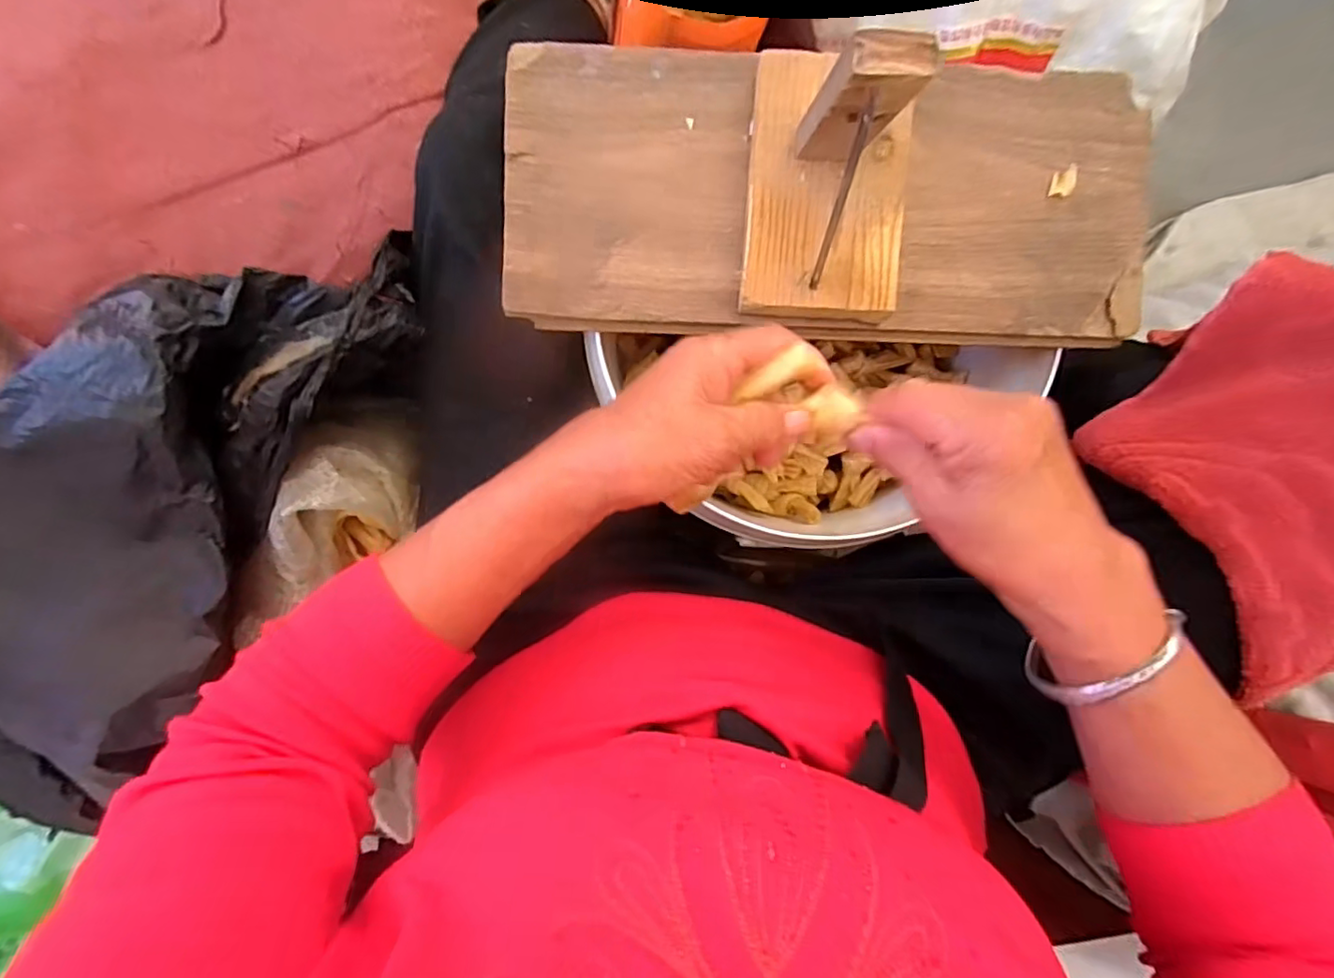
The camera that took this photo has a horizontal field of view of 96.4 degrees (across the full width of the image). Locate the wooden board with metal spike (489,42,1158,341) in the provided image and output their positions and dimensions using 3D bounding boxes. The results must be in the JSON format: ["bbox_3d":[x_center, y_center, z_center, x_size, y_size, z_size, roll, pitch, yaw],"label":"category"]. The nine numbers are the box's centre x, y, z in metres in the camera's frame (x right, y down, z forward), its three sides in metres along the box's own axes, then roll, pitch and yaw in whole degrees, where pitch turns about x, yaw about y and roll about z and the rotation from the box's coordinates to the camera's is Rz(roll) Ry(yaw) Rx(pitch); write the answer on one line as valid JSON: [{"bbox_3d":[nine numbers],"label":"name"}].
[{"bbox_3d":[0.096,-0.170,0.302,0.376,0.125,0.156,2,93,-1],"label":"wooden board with metal spike"}]

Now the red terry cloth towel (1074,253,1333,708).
[{"bbox_3d":[0.313,-0.010,0.300,0.121,0.140,0.211,-8,93,-1],"label":"red terry cloth towel"}]

